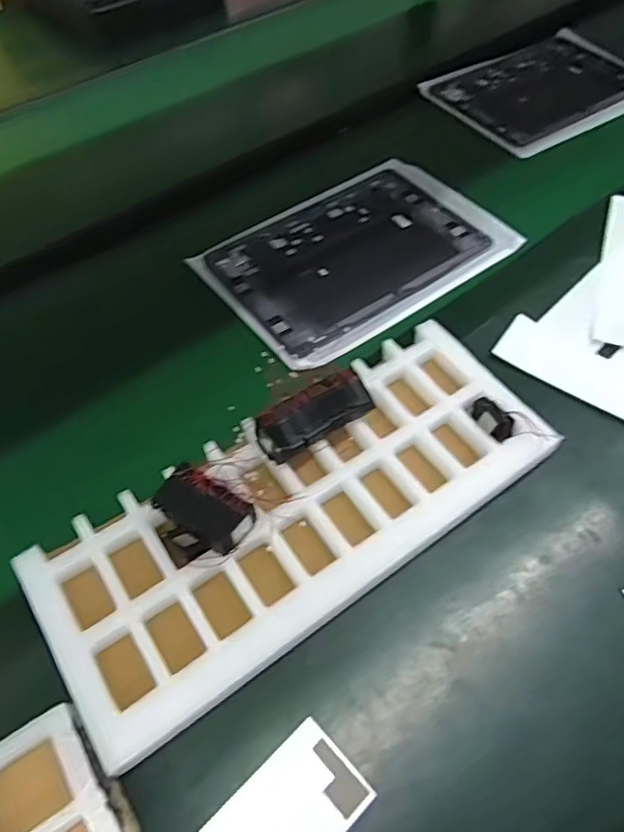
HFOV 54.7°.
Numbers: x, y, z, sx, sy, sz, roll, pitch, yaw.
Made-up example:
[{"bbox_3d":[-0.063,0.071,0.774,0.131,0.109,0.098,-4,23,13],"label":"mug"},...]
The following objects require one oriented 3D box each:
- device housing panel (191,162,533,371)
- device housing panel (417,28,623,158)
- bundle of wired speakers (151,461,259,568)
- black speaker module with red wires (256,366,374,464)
[{"bbox_3d":[0.046,-0.172,0.626,0.290,0.012,0.208,-34,60,-19],"label":"device housing panel"},{"bbox_3d":[0.311,-0.445,0.819,0.291,0.021,0.224,-28,57,-17],"label":"device housing panel"},{"bbox_3d":[-0.075,0.072,0.414,0.063,0.036,0.054,18,56,15],"label":"bundle of wired speakers"},{"bbox_3d":[0.002,-0.001,0.453,0.088,0.022,0.036,-28,57,-17],"label":"black speaker module with red wires"}]

